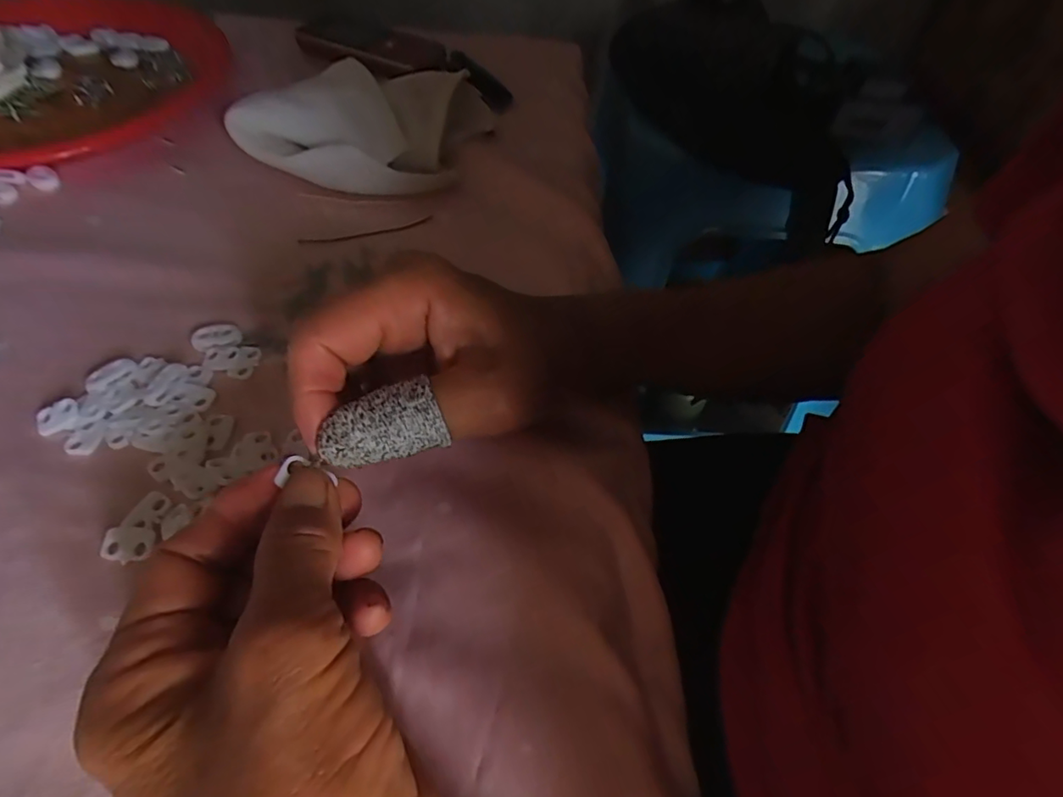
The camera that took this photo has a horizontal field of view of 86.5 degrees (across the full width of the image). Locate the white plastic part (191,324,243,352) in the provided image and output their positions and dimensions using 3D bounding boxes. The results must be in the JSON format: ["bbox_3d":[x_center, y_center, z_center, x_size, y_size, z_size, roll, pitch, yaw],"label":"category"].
[{"bbox_3d":[-0.155,-0.030,0.277,0.023,0.004,0.014,-9,54,-13],"label":"white plastic part"}]

